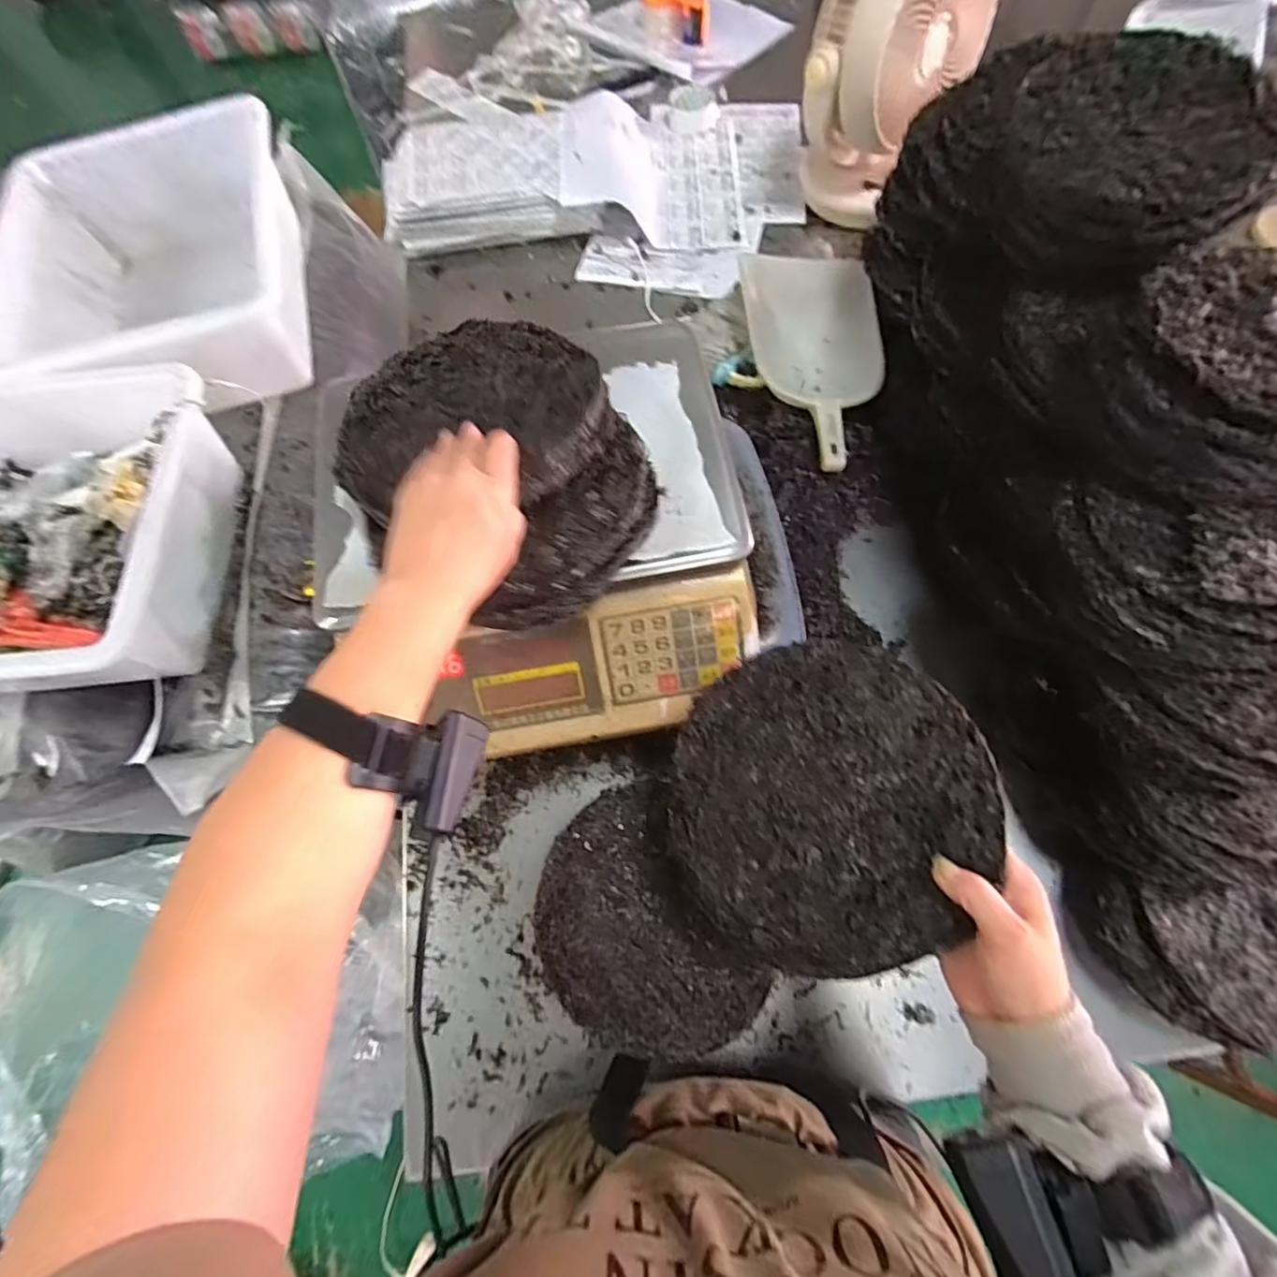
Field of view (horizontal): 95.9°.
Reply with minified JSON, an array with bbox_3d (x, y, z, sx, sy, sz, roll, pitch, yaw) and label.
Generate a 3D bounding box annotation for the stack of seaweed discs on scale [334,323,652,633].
[{"bbox_3d":[-0.105,-0.134,0.406,0.193,0.051,0.255,-29,71,-8],"label":"stack of seaweed discs on scale"}]

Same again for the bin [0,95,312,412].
[{"bbox_3d":[-0.501,-0.394,0.630,0.279,0.135,0.369,-16,70,-3],"label":"bin"}]

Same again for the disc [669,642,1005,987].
[{"bbox_3d":[0.112,0.100,0.363,0.190,0.008,0.189,-8,71,24],"label":"disc"}]

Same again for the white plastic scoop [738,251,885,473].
[{"bbox_3d":[0.232,-0.361,0.767,0.171,0.089,0.333,-3,69,1],"label":"white plastic scoop"}]

